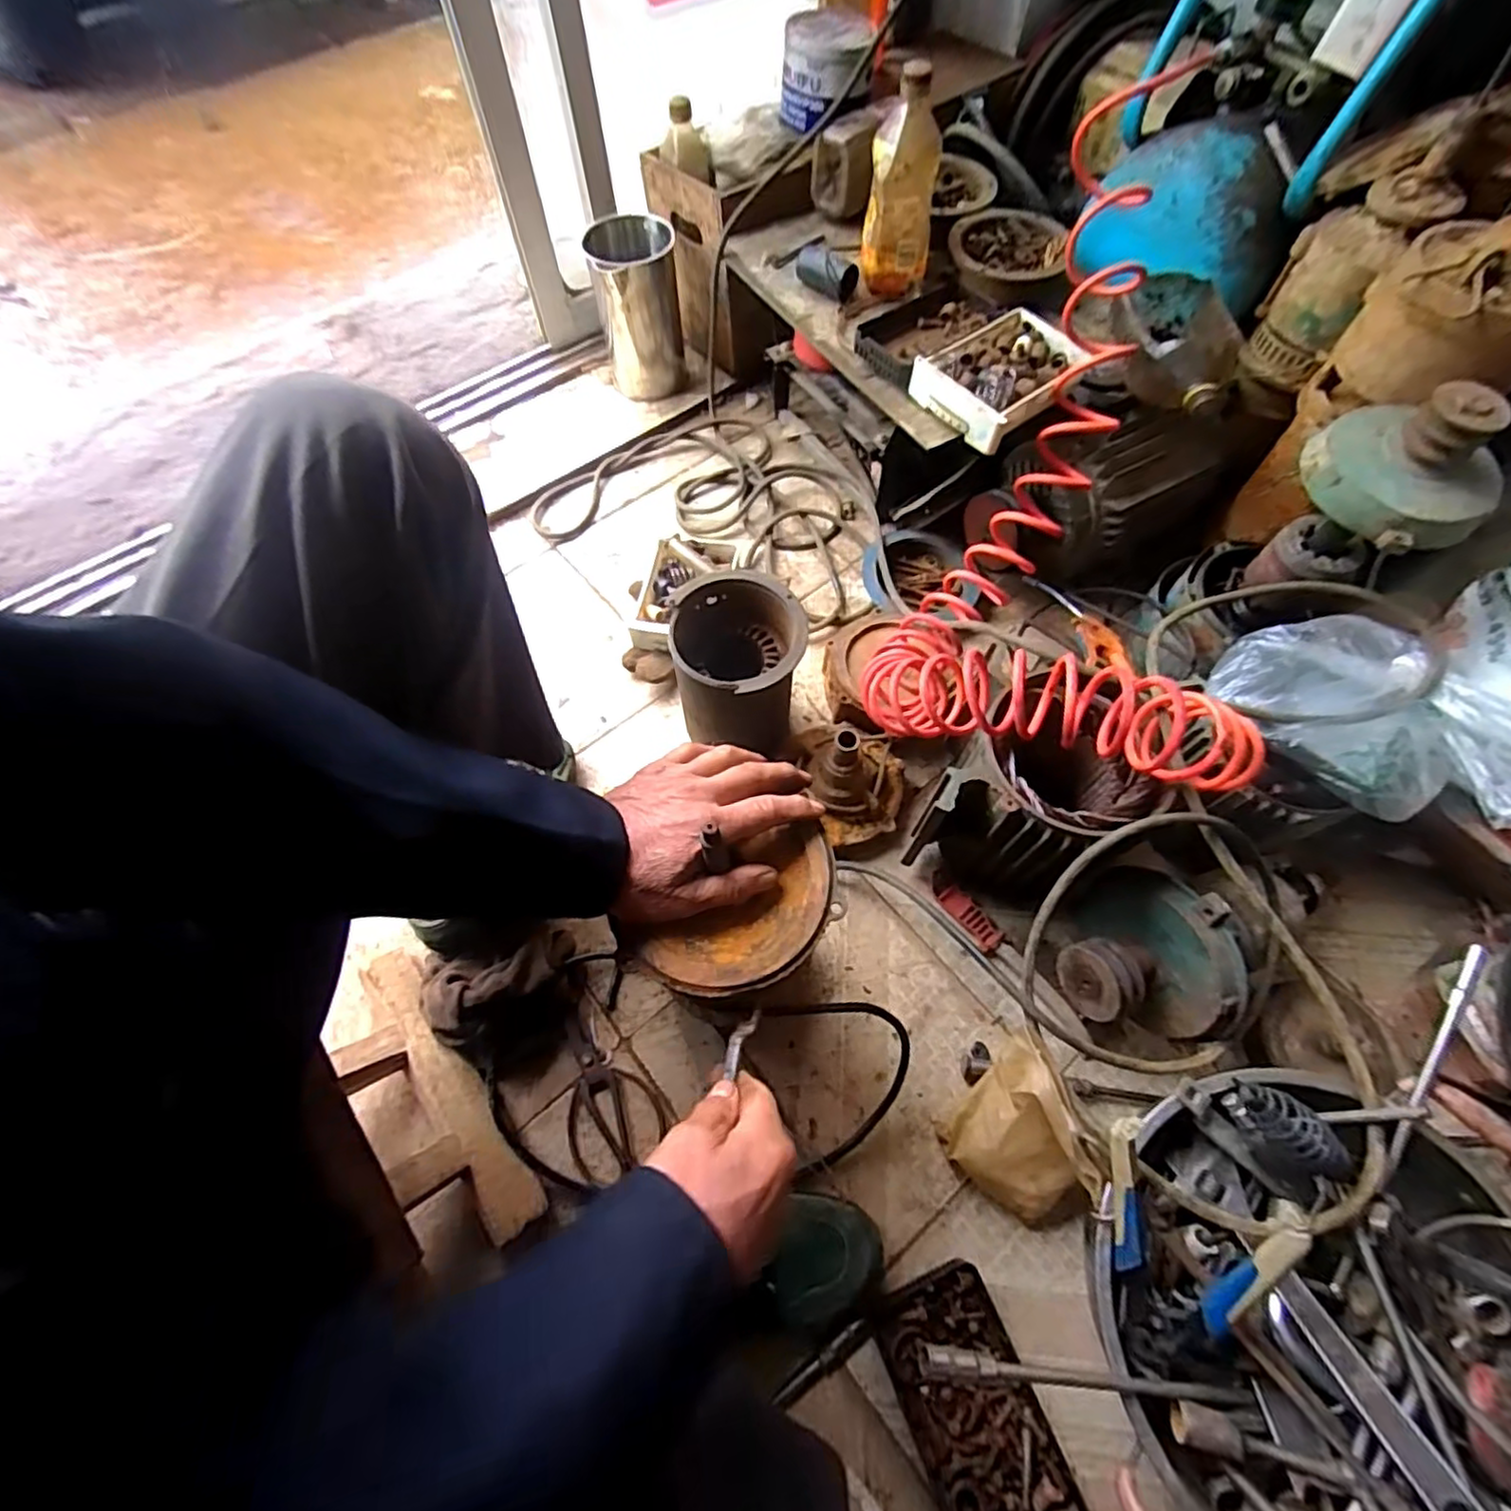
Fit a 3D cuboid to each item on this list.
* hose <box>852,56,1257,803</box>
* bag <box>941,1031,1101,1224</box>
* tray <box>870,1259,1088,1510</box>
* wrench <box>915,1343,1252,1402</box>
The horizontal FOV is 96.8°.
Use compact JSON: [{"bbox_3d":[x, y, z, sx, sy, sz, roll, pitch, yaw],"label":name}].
[{"bbox_3d":[0.372,-0.276,0.753,0.348,0.294,0.669,17,66,10],"label":"hose"},{"bbox_3d":[0.222,0.334,0.590,0.084,0.150,0.140,-21,65,-8],"label":"bag"},{"bbox_3d":[0.180,0.536,0.536,0.102,0.028,0.201,-22,65,-9],"label":"tray"},{"bbox_3d":[0.230,0.428,0.461,0.255,0.021,0.014,15,64,-10],"label":"wrench"}]

